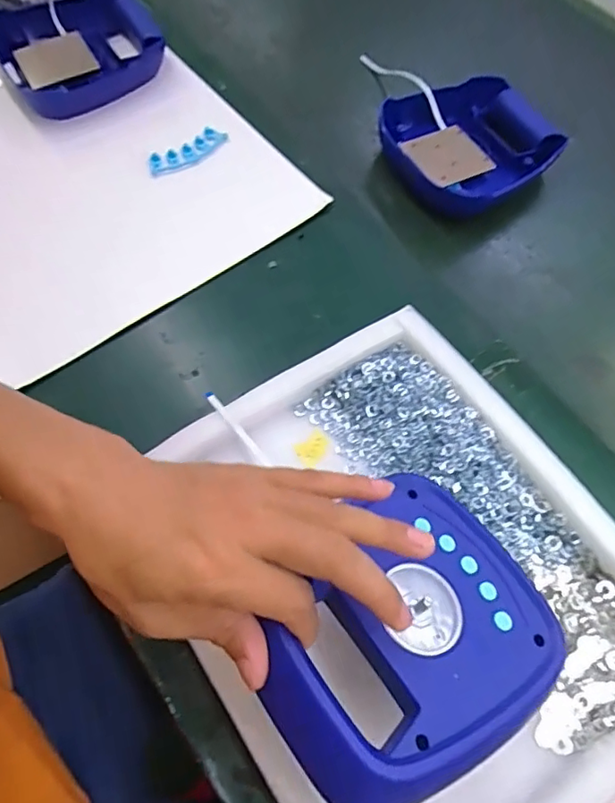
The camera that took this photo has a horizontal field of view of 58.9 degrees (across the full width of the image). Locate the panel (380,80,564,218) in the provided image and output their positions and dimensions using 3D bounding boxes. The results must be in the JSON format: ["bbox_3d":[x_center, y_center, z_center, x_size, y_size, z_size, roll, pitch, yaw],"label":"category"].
[{"bbox_3d":[0.188,-0.292,0.615,0.198,0.043,0.168,-32,70,-15],"label":"panel"}]

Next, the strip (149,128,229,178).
[{"bbox_3d":[-0.135,-0.281,0.616,0.094,0.021,0.021,-35,70,-15],"label":"strip"}]

